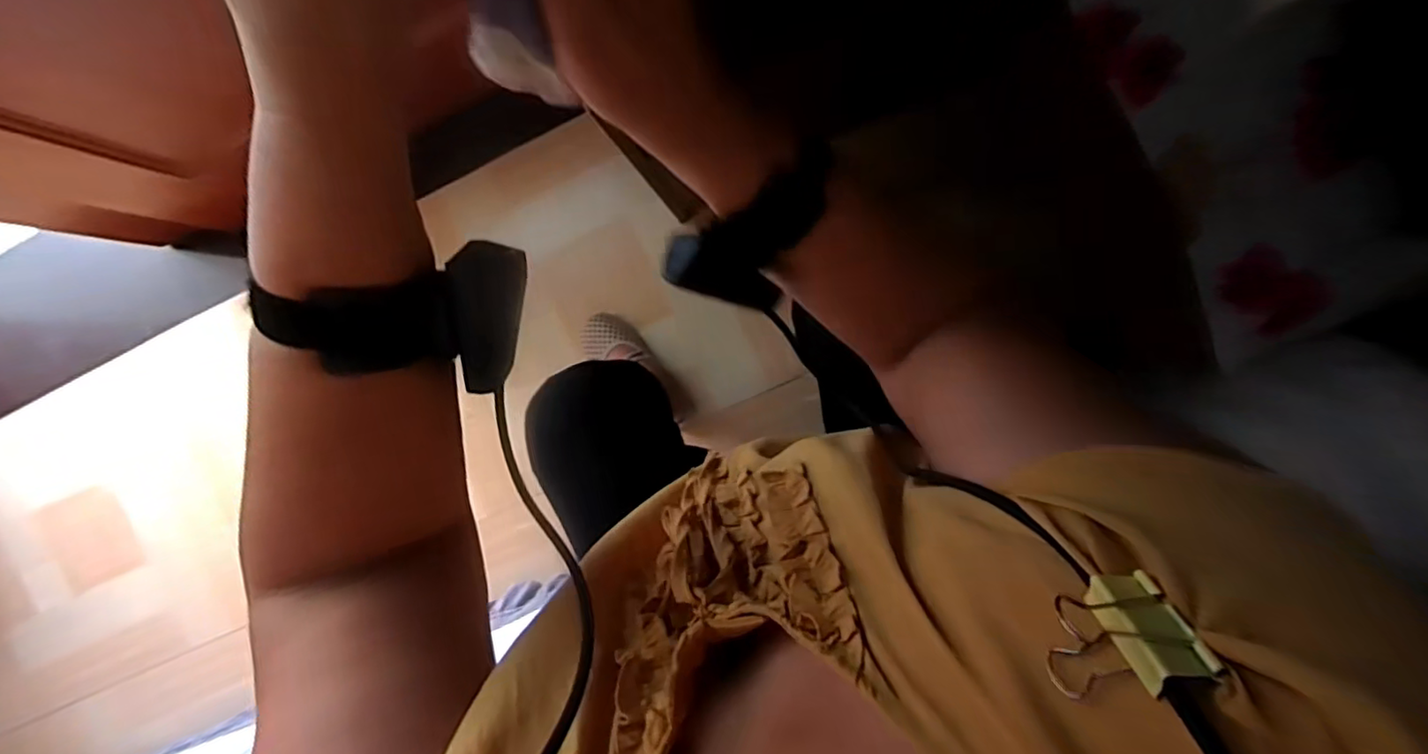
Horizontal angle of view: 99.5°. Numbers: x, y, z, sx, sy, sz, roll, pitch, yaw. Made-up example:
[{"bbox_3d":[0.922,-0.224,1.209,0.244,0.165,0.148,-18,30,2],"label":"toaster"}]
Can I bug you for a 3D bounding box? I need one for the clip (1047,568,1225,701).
[{"bbox_3d":[0.120,0.080,0.180,0.029,0.033,0.030,6,124,5],"label":"clip"}]

